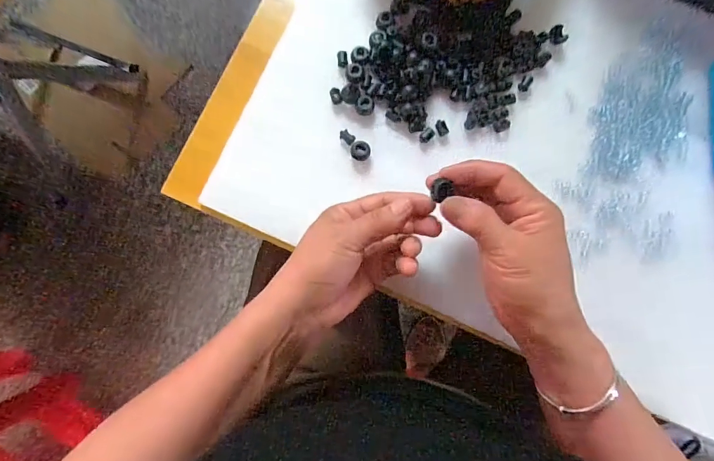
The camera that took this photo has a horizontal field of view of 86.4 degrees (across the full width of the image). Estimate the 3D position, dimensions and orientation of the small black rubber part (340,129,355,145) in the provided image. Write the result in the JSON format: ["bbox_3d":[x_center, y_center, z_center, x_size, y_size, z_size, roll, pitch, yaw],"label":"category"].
[{"bbox_3d":[-0.009,-0.086,0.349,0.015,0.005,0.009,38,85,5],"label":"small black rubber part"}]

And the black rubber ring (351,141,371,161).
[{"bbox_3d":[0.003,-0.073,0.347,0.018,0.009,0.016,4,82,0],"label":"black rubber ring"}]

